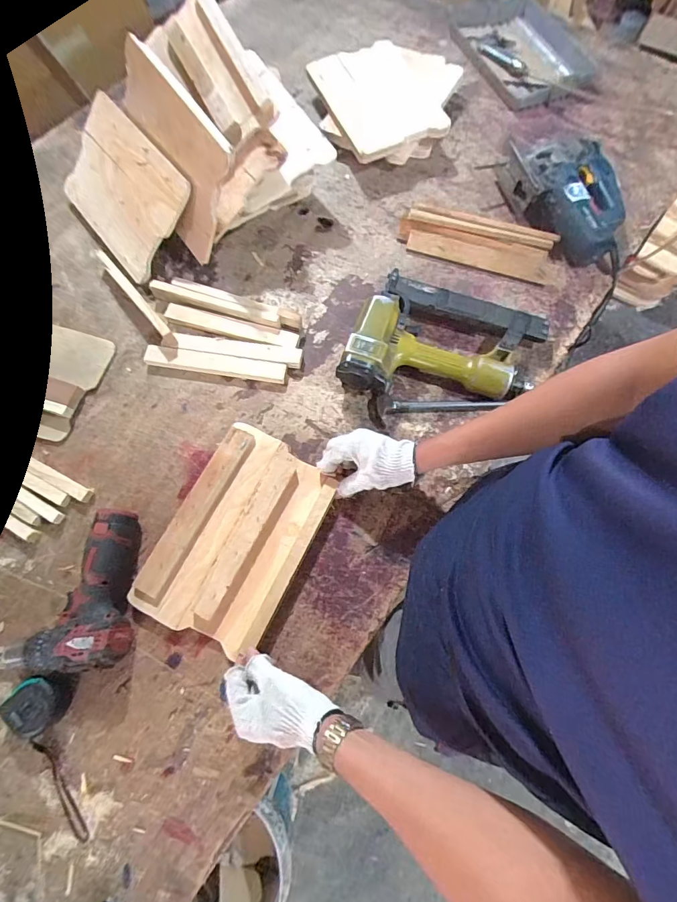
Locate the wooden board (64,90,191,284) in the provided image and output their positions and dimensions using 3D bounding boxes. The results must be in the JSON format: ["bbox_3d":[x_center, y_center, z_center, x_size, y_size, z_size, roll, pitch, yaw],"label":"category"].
[{"bbox_3d":[-0.390,-0.470,0.749,0.194,0.015,0.304,-47,73,24],"label":"wooden board"}]

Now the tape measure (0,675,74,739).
[{"bbox_3d":[-0.375,0.314,0.524,0.060,0.041,0.065,30,74,10],"label":"tape measure"}]

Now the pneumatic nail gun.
[{"bbox_3d":[0.173,-0.167,0.664,0.283,0.071,0.226,20,72,7],"label":"pneumatic nail gun"}]

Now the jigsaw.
[{"bbox_3d":[0.409,-0.449,0.743,0.201,0.081,0.250,-7,71,-3],"label":"jigsaw"}]

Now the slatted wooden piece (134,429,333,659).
[{"bbox_3d":[-0.134,0.115,0.583,0.180,0.031,0.277,25,73,11],"label":"slatted wooden piece"}]

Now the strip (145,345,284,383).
[{"bbox_3d":[-0.199,-0.144,0.683,0.227,0.019,0.033,9,71,3],"label":"strip"}]

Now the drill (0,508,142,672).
[{"bbox_3d":[-0.383,0.184,0.555,0.225,0.055,0.194,-5,71,-2],"label":"drill"}]

